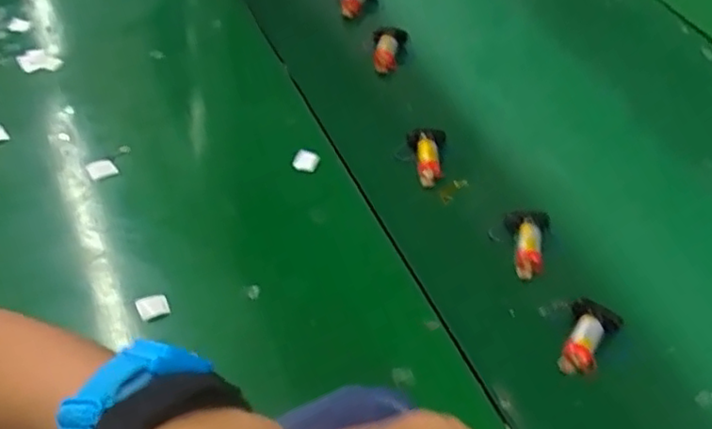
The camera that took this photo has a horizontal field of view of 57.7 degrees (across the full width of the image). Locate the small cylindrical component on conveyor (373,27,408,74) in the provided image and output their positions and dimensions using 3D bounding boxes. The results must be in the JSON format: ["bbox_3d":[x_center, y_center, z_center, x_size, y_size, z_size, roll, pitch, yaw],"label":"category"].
[{"bbox_3d":[0.032,-0.158,0.616,0.029,0.024,0.051,7,51,5],"label":"small cylindrical component on conveyor"}]

